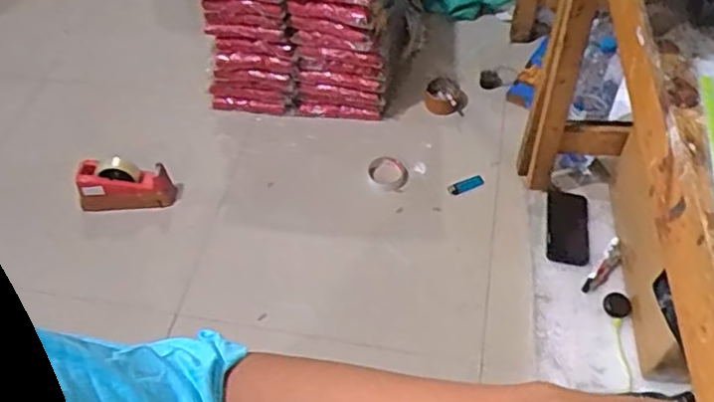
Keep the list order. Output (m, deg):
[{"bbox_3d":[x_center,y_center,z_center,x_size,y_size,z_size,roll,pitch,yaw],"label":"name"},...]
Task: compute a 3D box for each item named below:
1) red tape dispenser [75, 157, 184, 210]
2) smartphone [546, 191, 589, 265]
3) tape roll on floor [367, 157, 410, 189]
[{"bbox_3d":[-0.478,-0.033,1.402,0.206,0.118,0.054,-4,52,0],"label":"red tape dispenser"},{"bbox_3d":[0.423,0.055,1.354,0.083,0.014,0.170,0,55,17],"label":"smartphone"},{"bbox_3d":[0.068,-0.061,1.481,0.082,0.029,0.091,-16,53,-9],"label":"tape roll on floor"}]

